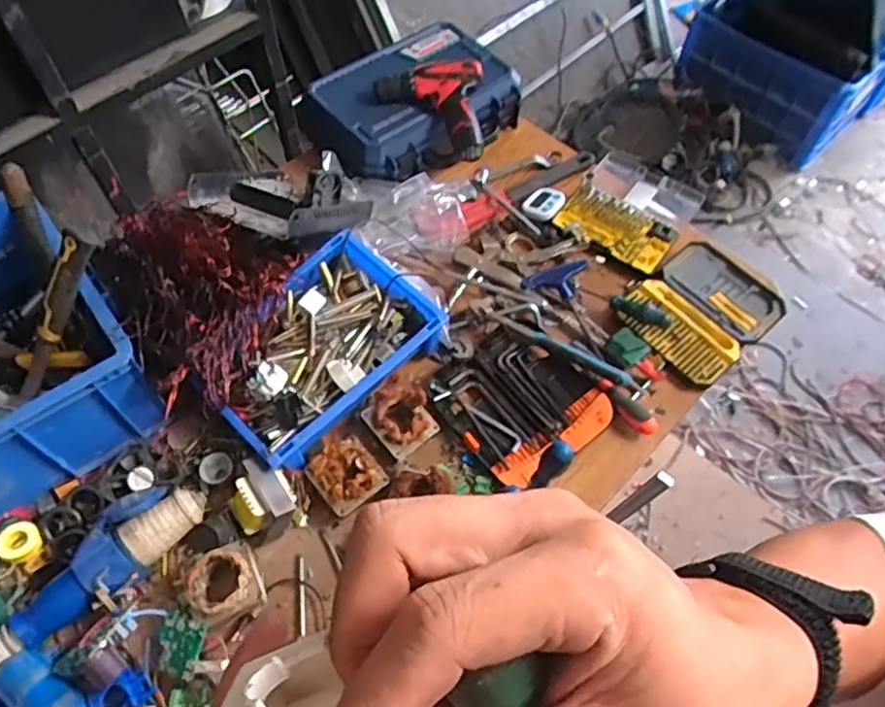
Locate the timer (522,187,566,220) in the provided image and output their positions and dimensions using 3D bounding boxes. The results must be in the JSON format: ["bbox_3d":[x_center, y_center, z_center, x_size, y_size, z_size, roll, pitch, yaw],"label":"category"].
[{"bbox_3d":[0.175,-0.265,1.113,0.062,0.011,0.074,30,62,16],"label":"timer"}]

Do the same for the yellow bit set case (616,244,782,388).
[{"bbox_3d":[0.411,-0.074,1.008,0.247,0.041,0.188,-38,66,-22],"label":"yellow bit set case"}]

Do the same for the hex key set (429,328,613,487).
[{"bbox_3d":[0.110,0.067,0.914,0.199,0.020,0.203,-34,64,-20],"label":"hex key set"}]

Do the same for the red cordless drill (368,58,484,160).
[{"bbox_3d":[-0.020,-0.408,1.076,0.187,0.067,0.179,-4,58,-3],"label":"red cordless drill"}]

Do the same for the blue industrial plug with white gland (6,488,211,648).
[{"bbox_3d":[-0.393,0.245,0.756,0.082,0.060,0.238,35,64,19],"label":"blue industrial plug with white gland"}]

